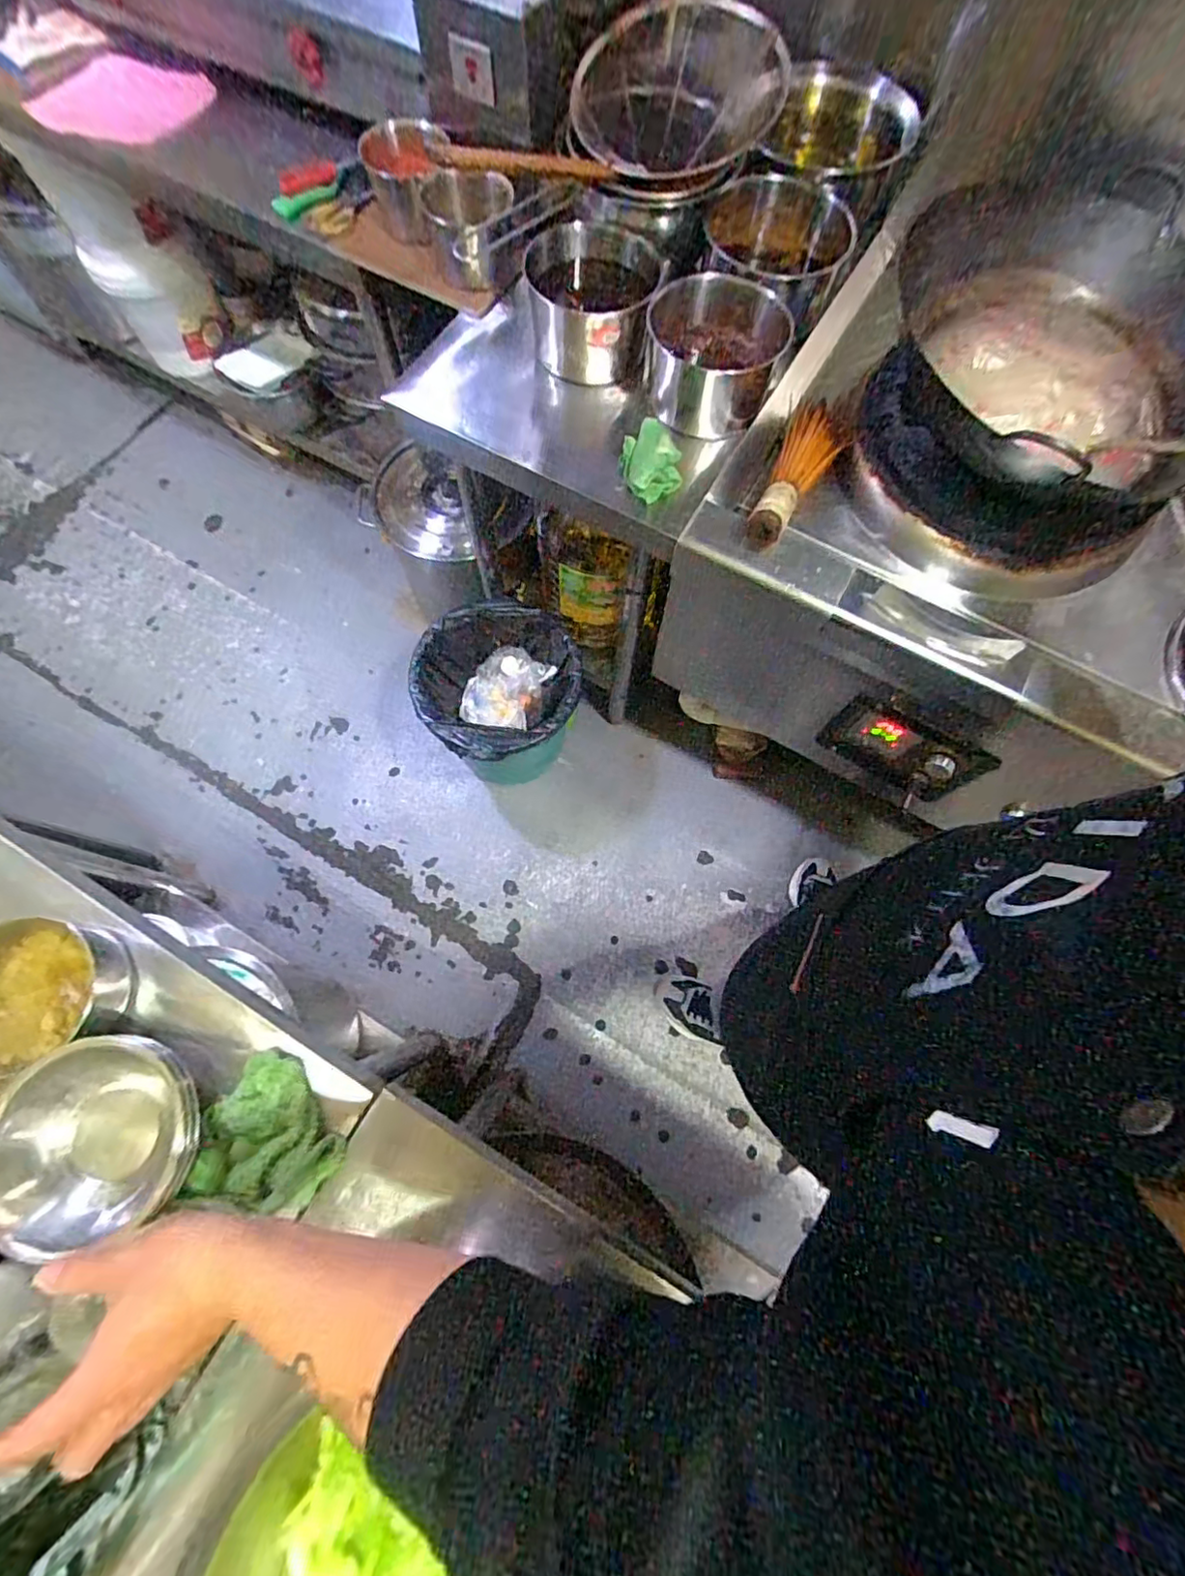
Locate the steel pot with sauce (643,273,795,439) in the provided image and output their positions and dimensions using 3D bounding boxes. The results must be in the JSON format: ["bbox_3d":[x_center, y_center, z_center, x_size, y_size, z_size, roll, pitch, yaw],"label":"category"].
[{"bbox_3d":[0.166,-0.600,0.847,0.178,0.142,0.184,1,71,-2],"label":"steel pot with sauce"}]

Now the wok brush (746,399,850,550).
[{"bbox_3d":[0.289,-0.438,0.815,0.085,0.067,0.294,22,71,5],"label":"wok brush"}]

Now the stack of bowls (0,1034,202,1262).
[{"bbox_3d":[-0.443,0.306,0.532,0.149,0.071,0.163,-8,80,-39],"label":"stack of bowls"}]

